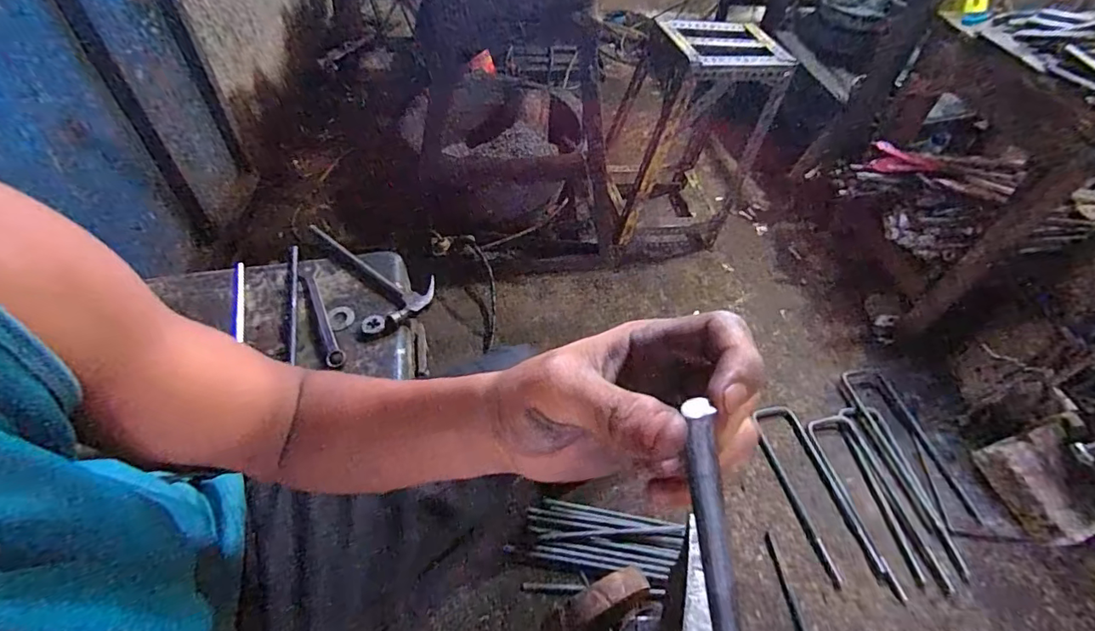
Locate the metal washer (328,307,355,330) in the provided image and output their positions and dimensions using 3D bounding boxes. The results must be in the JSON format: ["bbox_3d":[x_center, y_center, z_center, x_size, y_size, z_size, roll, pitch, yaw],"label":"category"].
[{"bbox_3d":[-0.320,0.003,0.772,0.039,0.004,0.042,-18,53,-20],"label":"metal washer"}]

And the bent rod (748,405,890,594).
[{"bbox_3d":[0.551,0.357,1.030,0.131,0.018,0.374,-7,51,-11],"label":"bent rod"}]

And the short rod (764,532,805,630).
[{"bbox_3d":[0.442,0.536,0.884,0.016,0.009,0.275,-1,49,-7],"label":"short rod"}]

